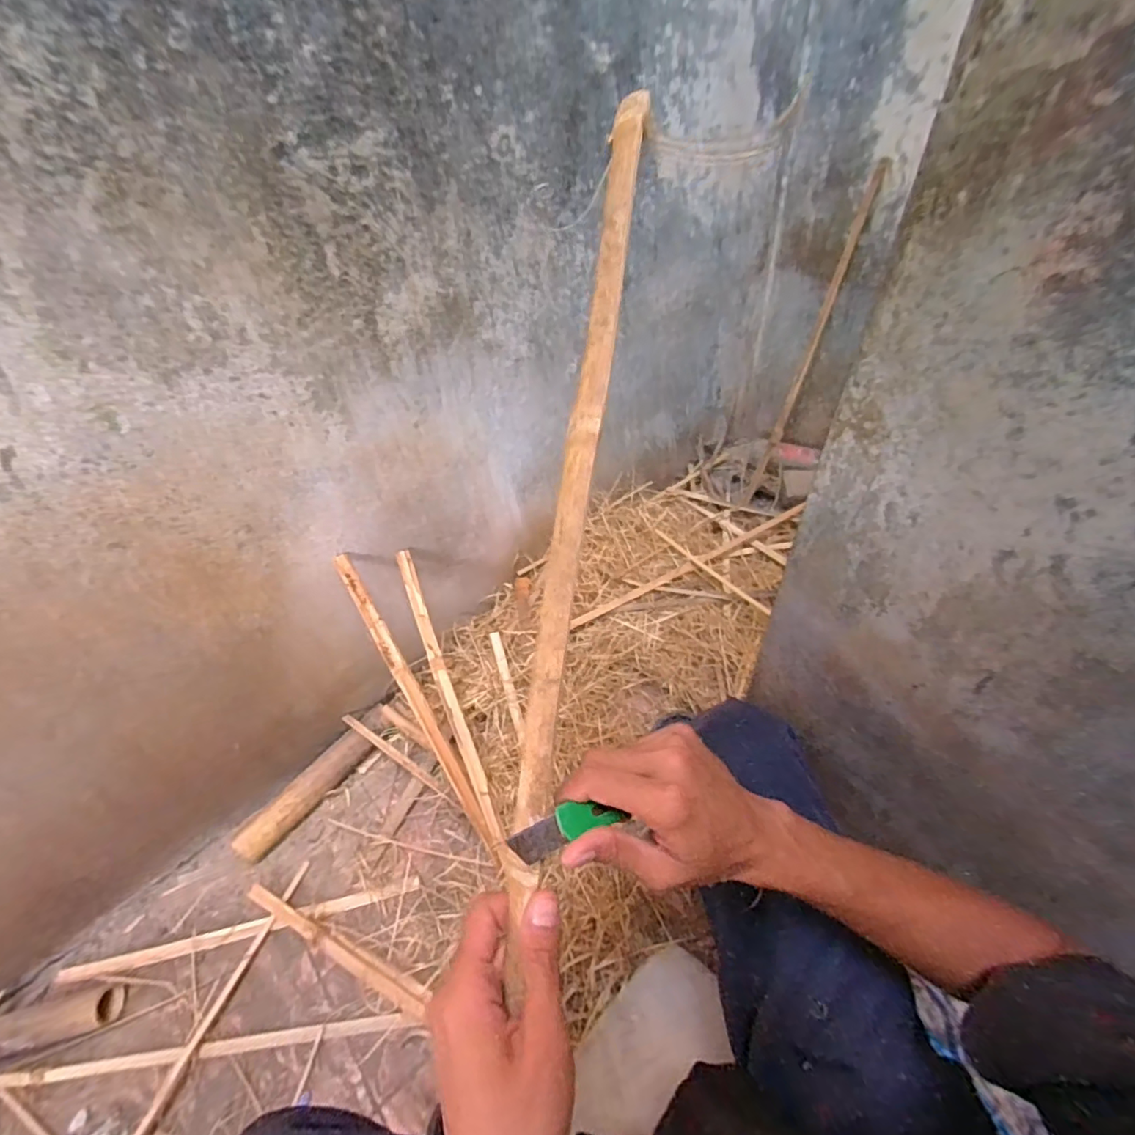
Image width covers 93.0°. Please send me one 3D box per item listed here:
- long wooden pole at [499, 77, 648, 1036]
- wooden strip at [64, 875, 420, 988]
[{"bbox_3d":[0.006,-0.043,0.337,0.023,0.012,0.549,7,83,13],"label":"long wooden pole"},{"bbox_3d":[-0.559,0.626,0.930,0.604,0.008,0.026,-12,48,-4],"label":"wooden strip"}]

